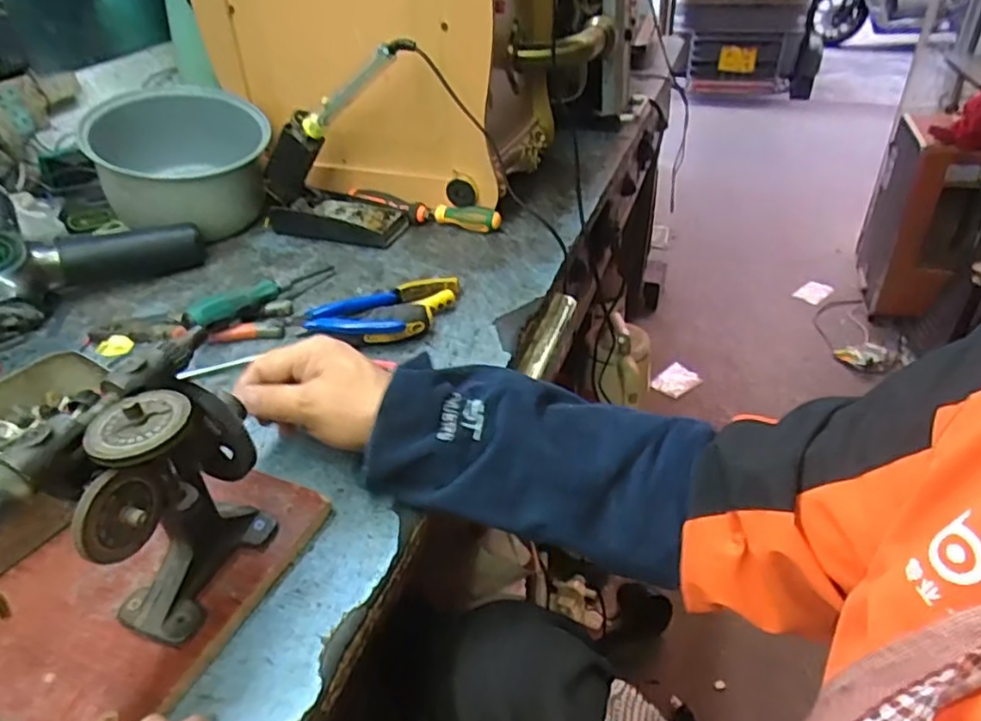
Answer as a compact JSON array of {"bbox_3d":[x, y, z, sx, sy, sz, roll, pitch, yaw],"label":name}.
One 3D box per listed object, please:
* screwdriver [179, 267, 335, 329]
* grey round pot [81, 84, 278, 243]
[{"bbox_3d":[-0.228,-0.073,0.684,0.026,0.022,0.180,16,29,25],"label":"screwdriver"},{"bbox_3d":[-0.393,-0.261,0.858,0.206,0.138,0.229,-19,39,-20],"label":"grey round pot"}]

